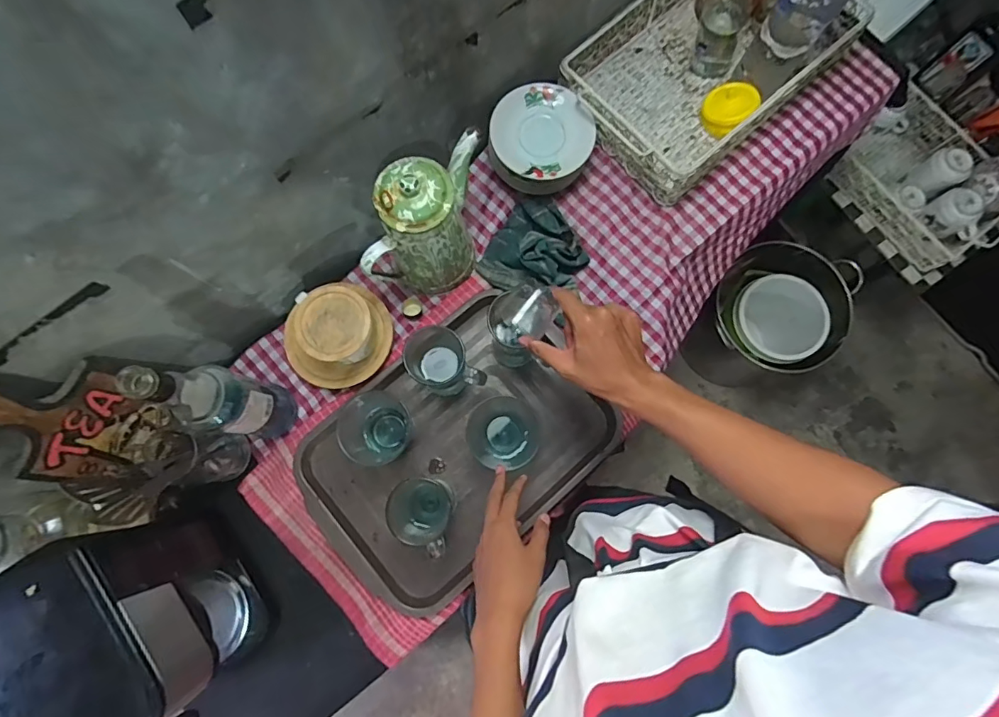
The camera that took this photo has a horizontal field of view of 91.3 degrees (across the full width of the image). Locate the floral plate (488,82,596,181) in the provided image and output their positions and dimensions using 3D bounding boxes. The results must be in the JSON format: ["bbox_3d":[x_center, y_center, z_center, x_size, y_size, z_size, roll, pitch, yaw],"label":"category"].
[{"bbox_3d":[0.059,-0.327,0.701,0.137,0.017,0.147,0,78,0],"label":"floral plate"}]

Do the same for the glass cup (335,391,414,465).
[{"bbox_3d":[-0.167,0.094,0.671,0.078,0.099,0.086,42,81,8],"label":"glass cup"}]

